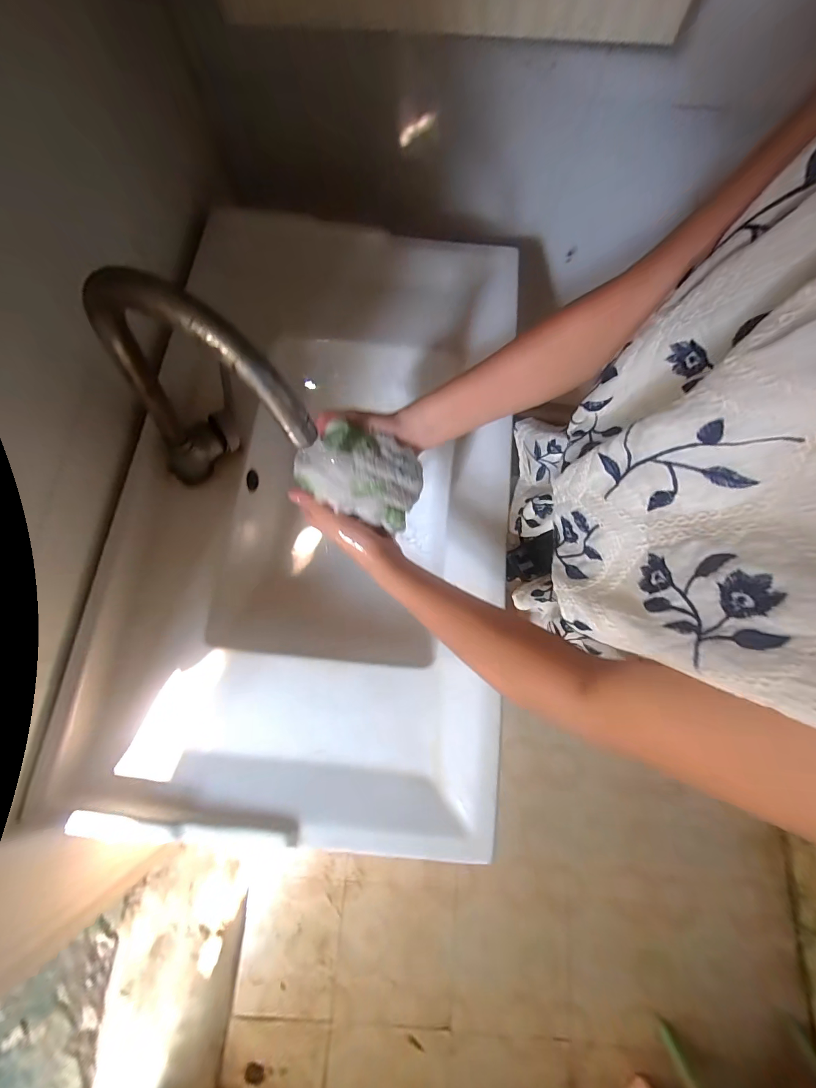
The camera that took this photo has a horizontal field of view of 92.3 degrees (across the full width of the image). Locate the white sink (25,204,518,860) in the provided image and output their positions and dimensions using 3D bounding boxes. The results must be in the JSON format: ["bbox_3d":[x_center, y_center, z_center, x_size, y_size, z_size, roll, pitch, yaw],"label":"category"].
[{"bbox_3d":[-0.122,-0.076,0.554,0.487,0.169,0.787,6,82,-2],"label":"white sink"}]

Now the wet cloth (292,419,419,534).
[{"bbox_3d":[-0.044,-0.069,0.365,0.111,0.060,0.078,14,77,3],"label":"wet cloth"}]

